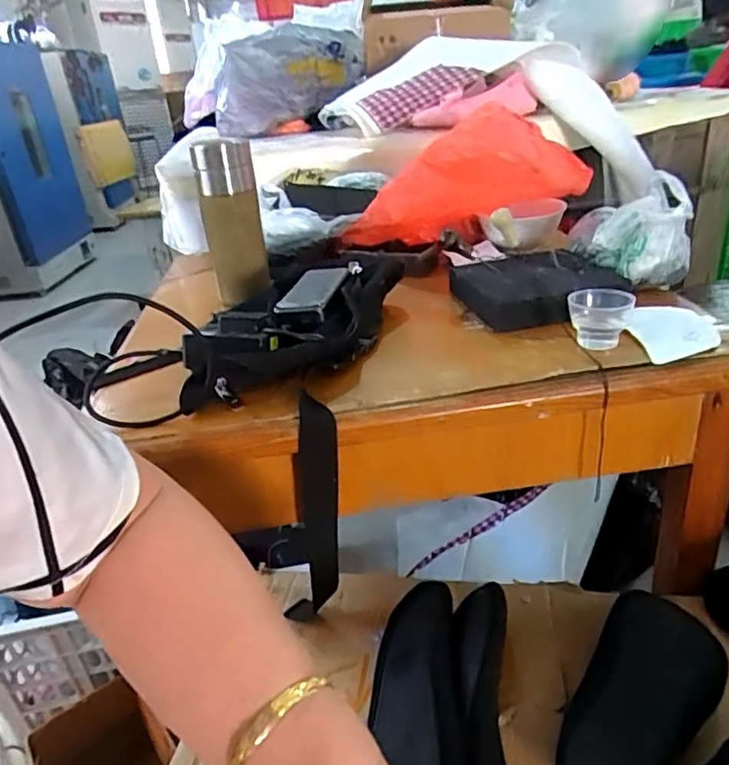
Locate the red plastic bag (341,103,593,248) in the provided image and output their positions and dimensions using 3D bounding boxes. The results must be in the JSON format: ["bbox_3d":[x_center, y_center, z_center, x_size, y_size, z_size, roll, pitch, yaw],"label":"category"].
[{"bbox_3d":[0.115,-0.267,0.793,0.323,0.129,0.099,-14,21,30],"label":"red plastic bag"}]

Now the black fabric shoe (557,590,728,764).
[{"bbox_3d":[0.233,0.257,0.496,0.096,0.046,0.229,14,34,34],"label":"black fabric shoe"}]

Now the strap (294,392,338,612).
[{"bbox_3d":[-0.041,0.118,0.538,0.036,0.218,0.014,6,28,8],"label":"strap"}]

